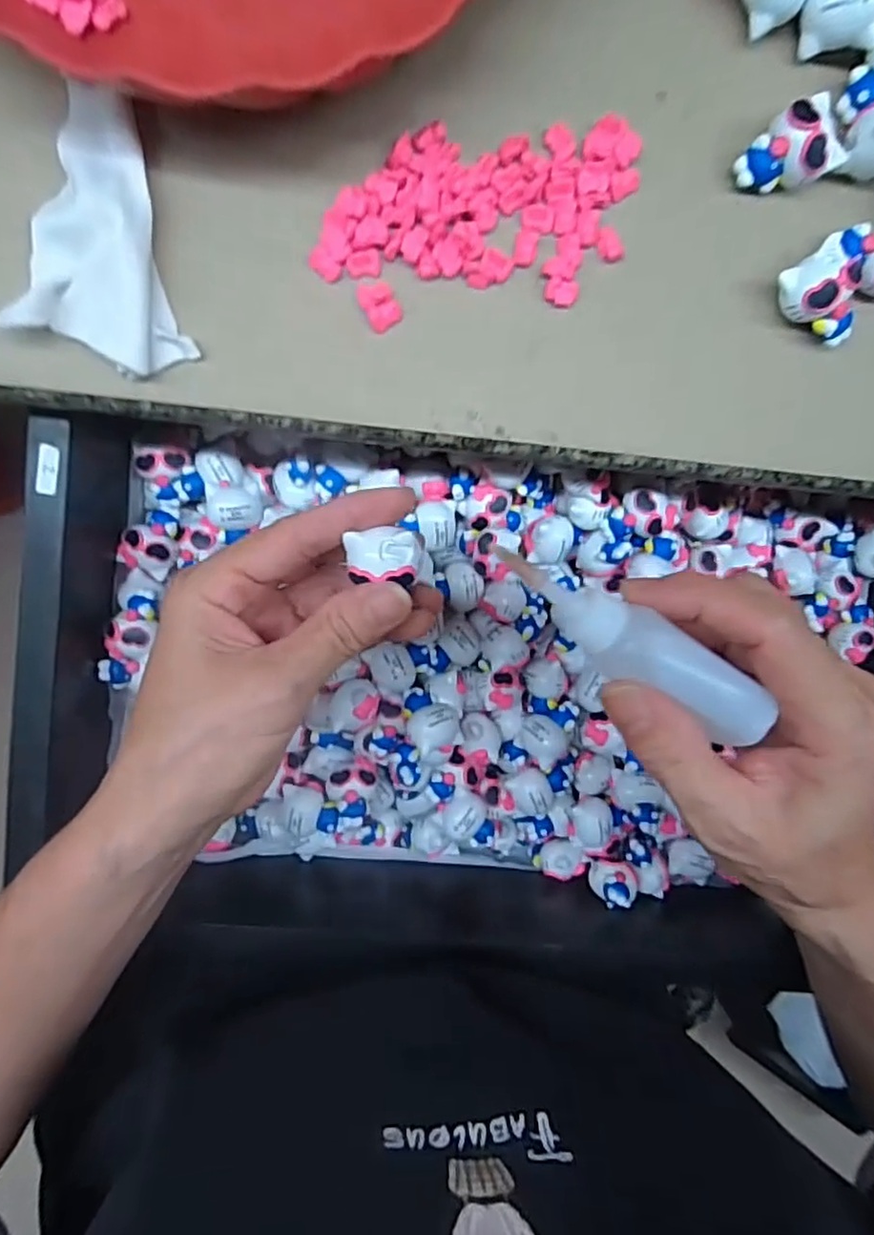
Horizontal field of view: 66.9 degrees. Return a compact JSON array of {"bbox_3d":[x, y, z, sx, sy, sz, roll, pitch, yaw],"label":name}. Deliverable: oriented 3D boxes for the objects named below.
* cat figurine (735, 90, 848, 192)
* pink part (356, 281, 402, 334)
[{"bbox_3d":[0.127,-0.167,0.237,0.033,0.020,0.025,-31,99,0],"label":"cat figurine"},{"bbox_3d":[-0.021,-0.115,0.242,0.013,0.004,0.017,-31,99,0],"label":"pink part"}]

